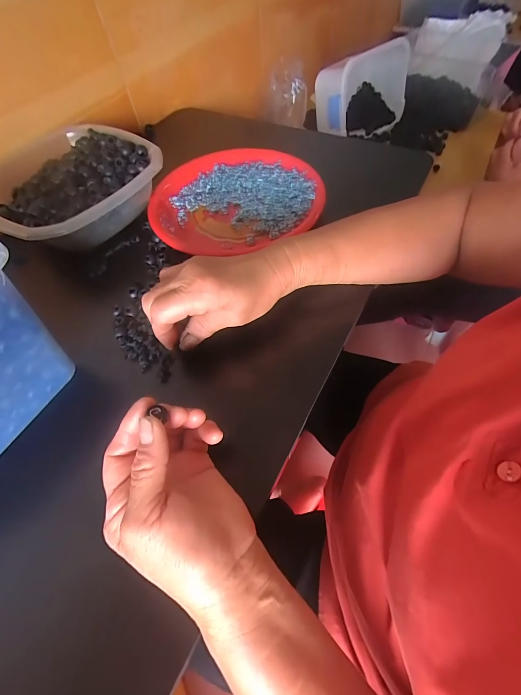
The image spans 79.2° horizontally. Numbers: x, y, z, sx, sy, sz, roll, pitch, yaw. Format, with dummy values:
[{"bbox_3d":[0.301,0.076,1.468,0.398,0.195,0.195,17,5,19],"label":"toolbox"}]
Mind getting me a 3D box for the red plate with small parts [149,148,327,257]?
[{"bbox_3d":[-0.038,-0.207,0.430,0.220,0.033,0.191,-22,59,-9],"label":"red plate with small parts"}]

